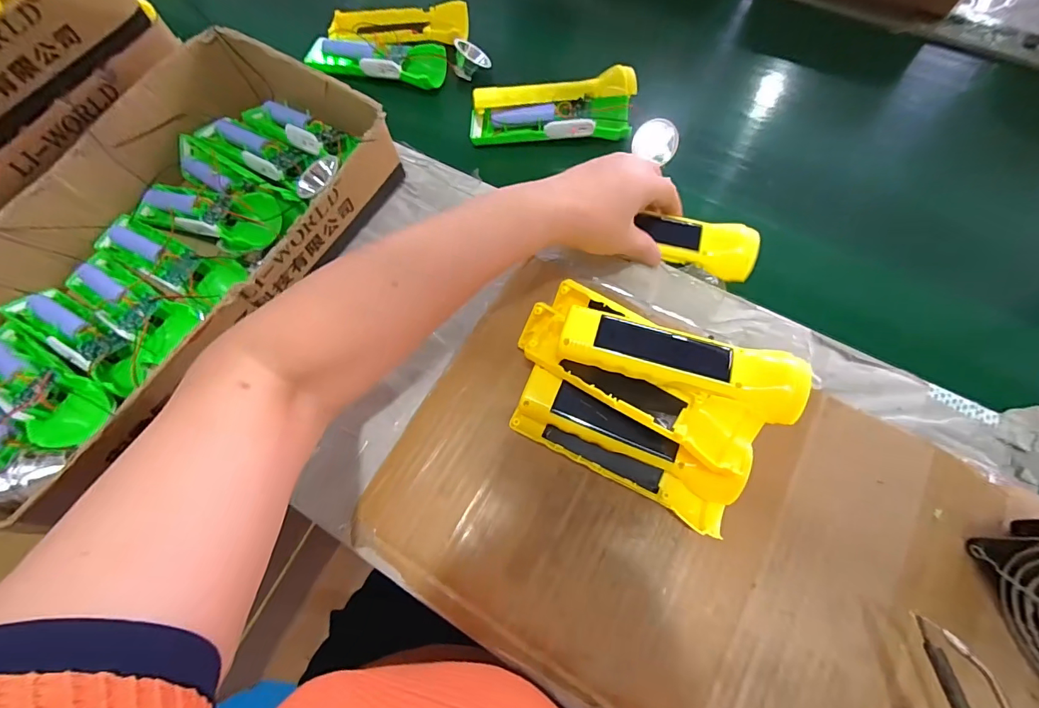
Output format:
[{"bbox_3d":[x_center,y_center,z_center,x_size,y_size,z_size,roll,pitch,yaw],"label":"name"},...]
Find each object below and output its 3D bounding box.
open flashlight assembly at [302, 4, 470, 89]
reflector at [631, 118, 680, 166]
[{"bbox_3d":[-0.152,-0.366,0.511,0.157,0.023,0.123,14,71,7],"label":"open flashlight assembly"},{"bbox_3d":[0.136,-0.212,0.443,0.043,0.042,0.015,14,37,1],"label":"reflector"}]

